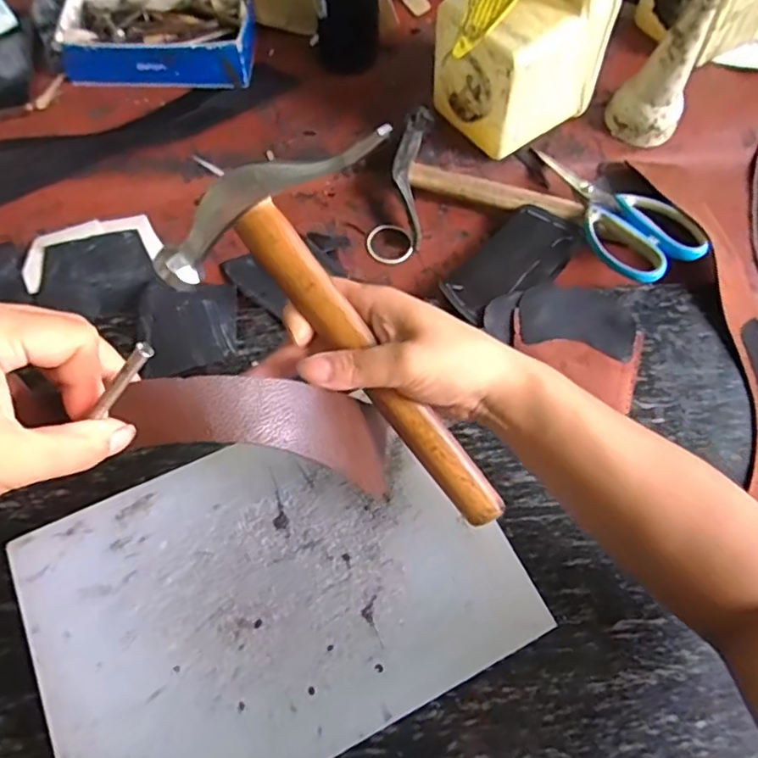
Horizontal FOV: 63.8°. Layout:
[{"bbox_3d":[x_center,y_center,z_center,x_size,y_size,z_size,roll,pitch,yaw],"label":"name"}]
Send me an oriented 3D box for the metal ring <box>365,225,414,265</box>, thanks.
[{"bbox_3d":[0.010,-0.127,0.571,0.042,0.005,0.049,-17,65,-9],"label":"metal ring"}]

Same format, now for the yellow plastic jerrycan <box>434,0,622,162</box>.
[{"bbox_3d":[0.126,-0.315,0.535,0.135,0.197,0.103,-32,69,-16],"label":"yellow plastic jerrycan"}]

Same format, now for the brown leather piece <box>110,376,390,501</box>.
[{"bbox_3d":[-0.049,0.025,0.314,0.154,0.030,0.046,16,57,-36],"label":"brown leather piece"}]

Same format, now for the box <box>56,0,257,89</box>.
[{"bbox_3d":[-0.225,-0.355,0.633,0.186,0.045,0.107,1,64,-1],"label":"box"}]

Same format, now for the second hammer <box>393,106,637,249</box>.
[{"bbox_3d":[0.121,-0.188,0.578,0.210,0.032,0.133,3,64,0],"label":"second hammer"}]

